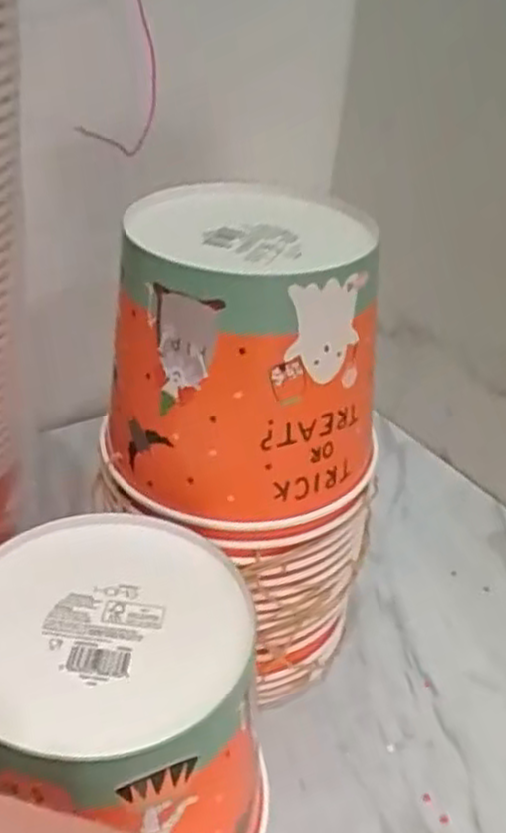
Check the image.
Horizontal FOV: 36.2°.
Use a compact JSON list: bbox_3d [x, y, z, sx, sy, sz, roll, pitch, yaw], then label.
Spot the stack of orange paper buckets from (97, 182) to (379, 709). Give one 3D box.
[{"bbox_3d":[-0.011,0.029,0.459,0.148,0.292,0.132,30,42,31],"label":"stack of orange paper buckets"}]

